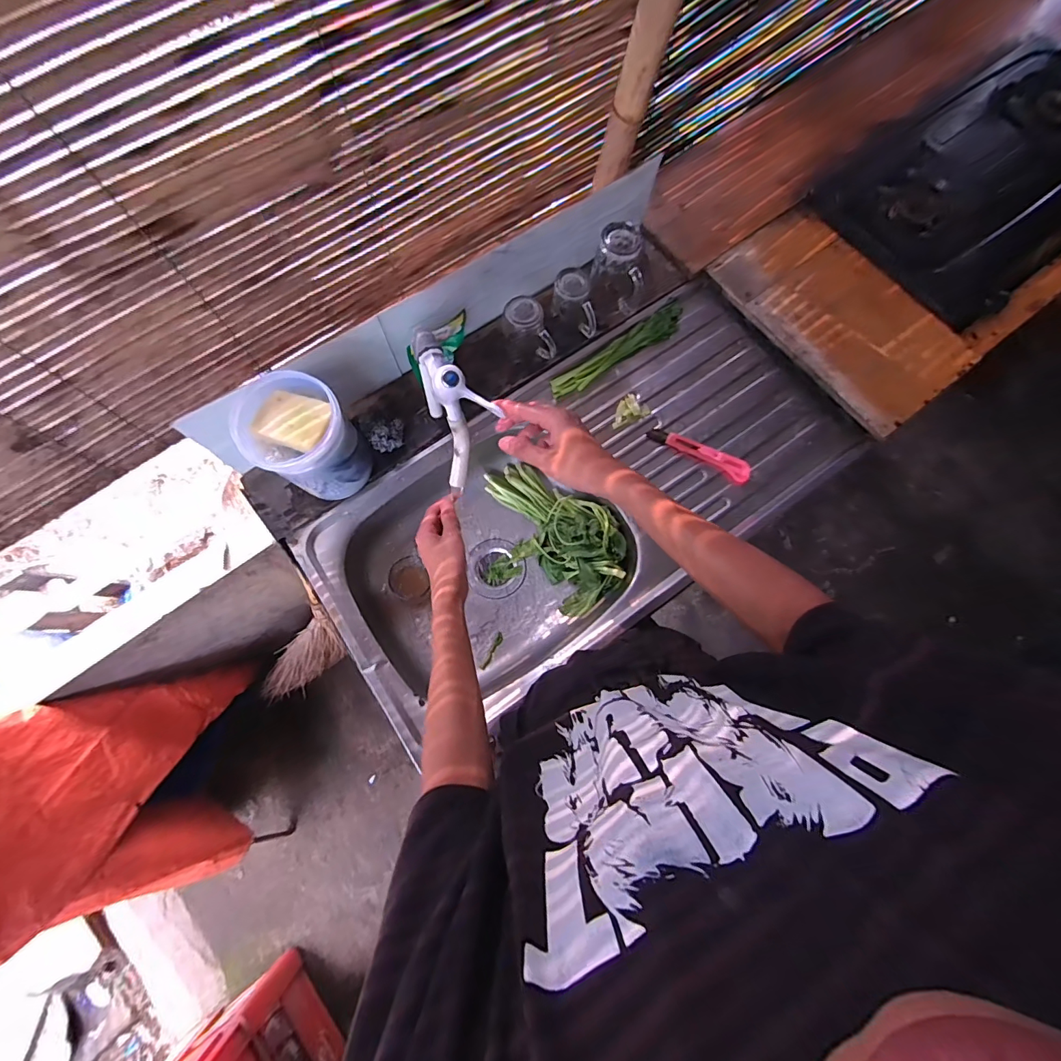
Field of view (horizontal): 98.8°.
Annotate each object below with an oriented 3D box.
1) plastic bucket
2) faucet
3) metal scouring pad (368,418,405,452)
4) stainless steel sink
[{"bbox_3d":[-0.317,-0.125,0.654,0.123,0.162,0.122,0,76,-1],"label":"plastic bucket"},{"bbox_3d":[-0.105,-0.161,0.568,0.073,0.165,0.154,-28,78,-8],"label":"faucet"},{"bbox_3d":[-0.228,-0.150,0.736,0.059,0.049,0.051,-29,78,-8],"label":"metal scouring pad"},{"bbox_3d":[0.076,-0.031,0.783,0.840,0.179,0.390,-31,78,-8],"label":"stainless steel sink"}]

